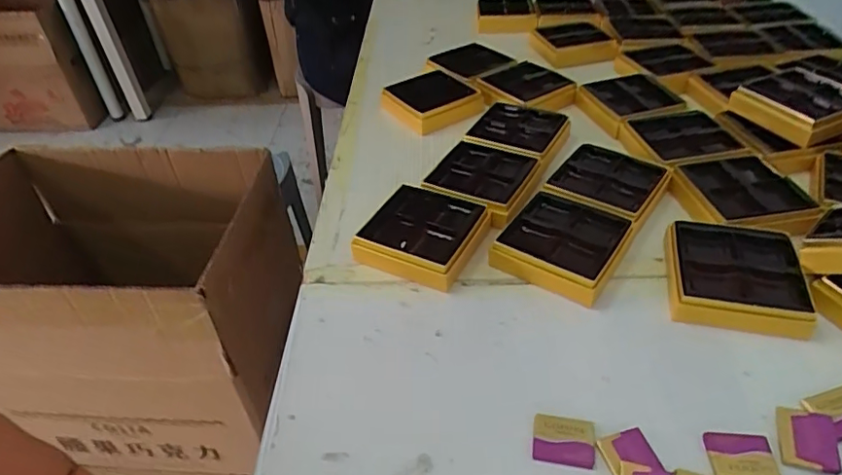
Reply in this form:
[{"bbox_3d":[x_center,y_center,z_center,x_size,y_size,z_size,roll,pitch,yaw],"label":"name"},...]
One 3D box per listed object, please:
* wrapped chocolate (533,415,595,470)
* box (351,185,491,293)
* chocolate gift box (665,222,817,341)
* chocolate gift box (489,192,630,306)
[{"bbox_3d":[0.095,0.135,0.366,0.039,0.006,0.030,4,42,13],"label":"wrapped chocolate"},{"bbox_3d":[0.001,-0.004,0.517,0.103,0.034,0.100,17,46,25],"label":"box"},{"bbox_3d":[0.255,0.029,0.445,0.100,0.025,0.096,6,43,15],"label":"chocolate gift box"},{"bbox_3d":[0.128,0.003,0.495,0.095,0.028,0.106,21,48,29],"label":"chocolate gift box"}]

